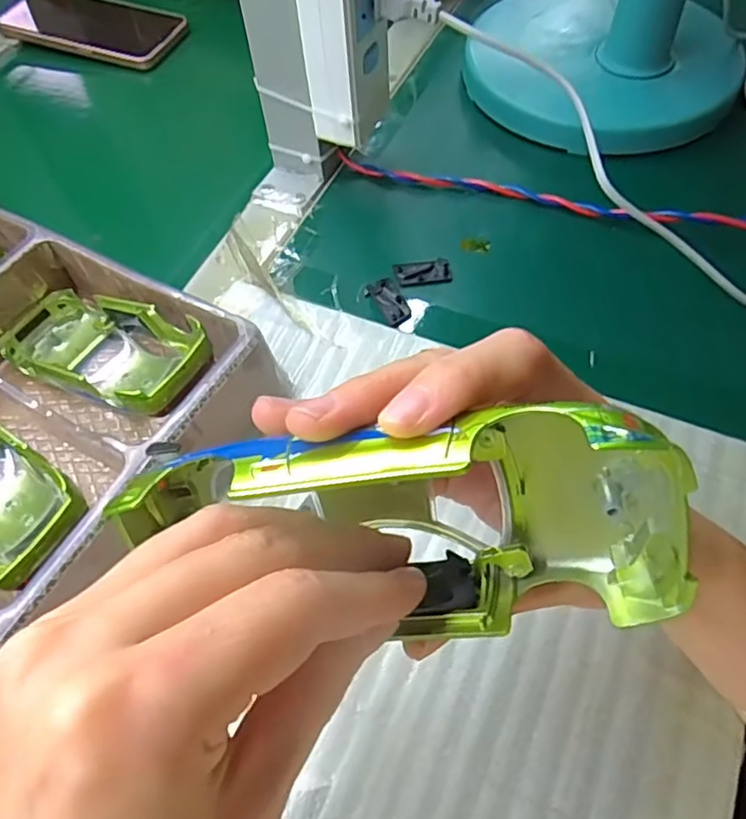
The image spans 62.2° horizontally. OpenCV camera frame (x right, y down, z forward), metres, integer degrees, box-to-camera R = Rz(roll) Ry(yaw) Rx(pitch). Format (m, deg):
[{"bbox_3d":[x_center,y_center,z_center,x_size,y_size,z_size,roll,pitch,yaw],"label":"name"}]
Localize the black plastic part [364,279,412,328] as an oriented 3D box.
[{"bbox_3d":[0.010,-0.064,0.365,0.018,0.004,0.036,-25,61,-12],"label":"black plastic part"}]

